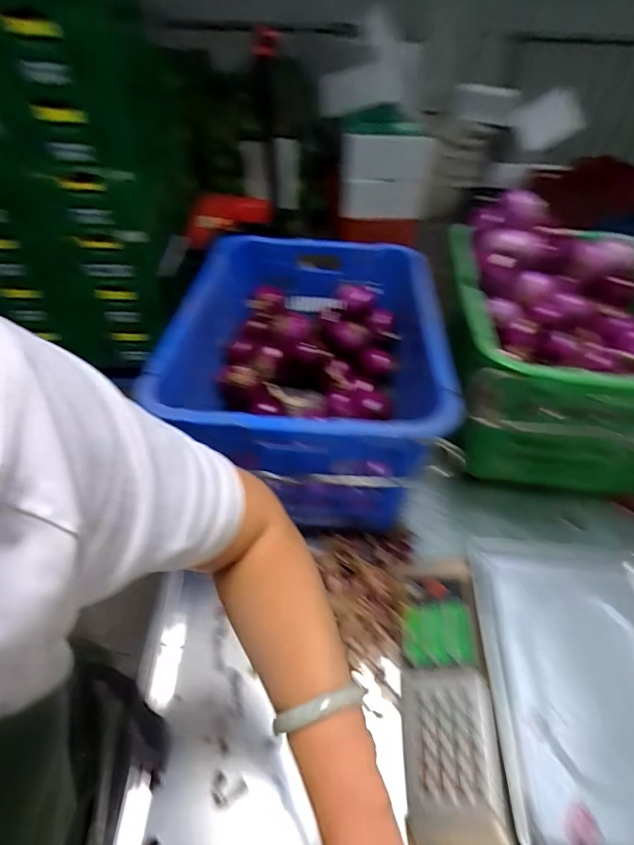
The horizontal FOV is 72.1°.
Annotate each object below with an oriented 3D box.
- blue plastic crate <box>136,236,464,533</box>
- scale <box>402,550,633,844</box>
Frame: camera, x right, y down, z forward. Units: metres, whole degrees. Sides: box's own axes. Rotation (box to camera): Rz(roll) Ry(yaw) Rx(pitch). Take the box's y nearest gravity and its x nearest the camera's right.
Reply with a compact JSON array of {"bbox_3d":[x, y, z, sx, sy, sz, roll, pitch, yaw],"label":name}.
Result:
[{"bbox_3d":[-0.010,-0.098,0.841,0.464,0.268,0.581,5,45,3],"label":"blue plastic crate"},{"bbox_3d":[0.288,0.333,0.544,0.347,0.100,0.343,5,45,3],"label":"scale"}]

